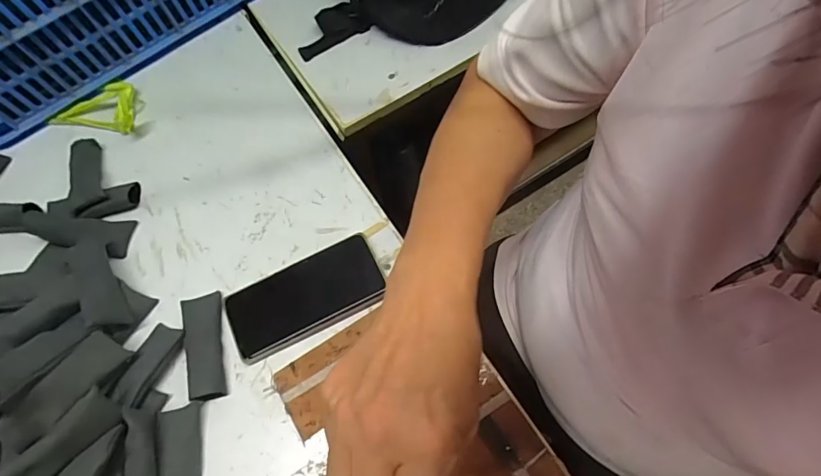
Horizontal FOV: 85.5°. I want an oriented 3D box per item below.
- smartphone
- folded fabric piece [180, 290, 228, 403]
[{"bbox_3d":[-0.107,0.059,0.455,0.158,0.014,0.078,-24,67,-8],"label":"smartphone"},{"bbox_3d":[-0.204,0.104,0.433,0.038,0.019,0.104,-15,66,-4],"label":"folded fabric piece"}]

